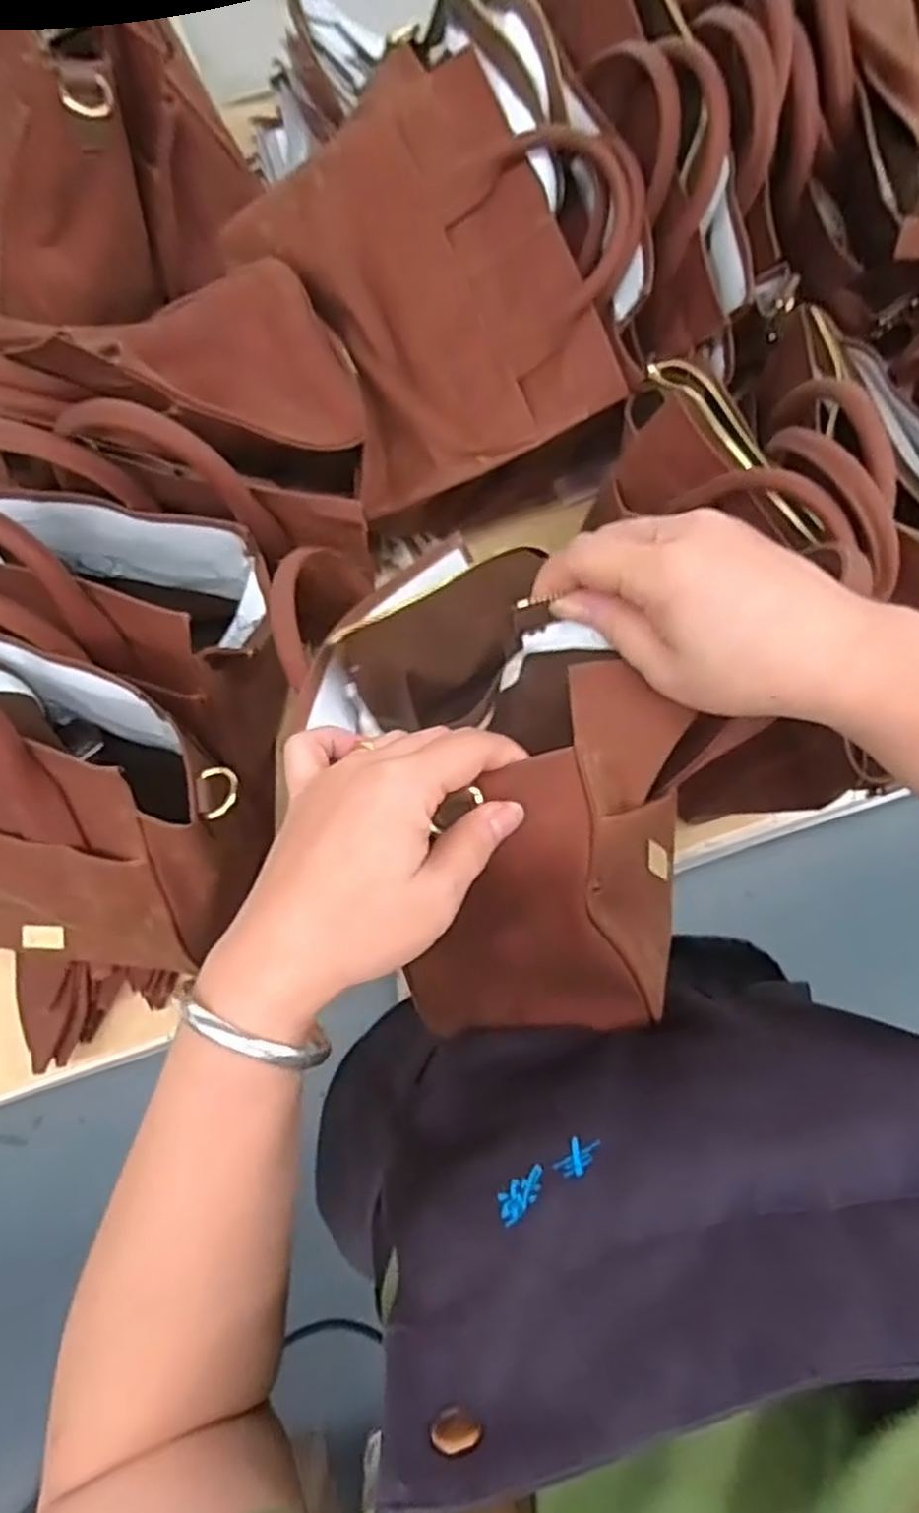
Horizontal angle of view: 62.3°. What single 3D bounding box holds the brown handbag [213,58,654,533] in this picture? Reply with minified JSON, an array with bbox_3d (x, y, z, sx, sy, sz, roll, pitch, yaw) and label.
[{"bbox_3d":[0.000,-0.313,0.535,0.231,0.090,0.242,-22,100,10],"label":"brown handbag"}]

